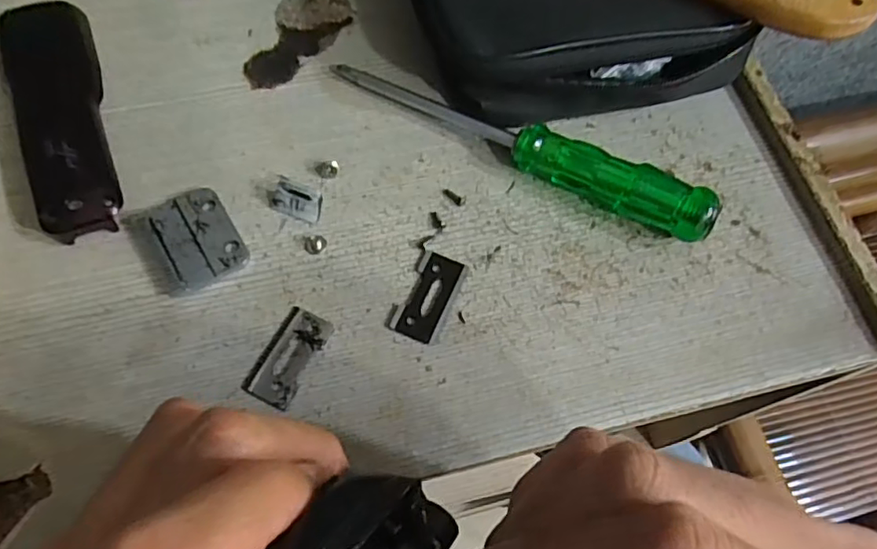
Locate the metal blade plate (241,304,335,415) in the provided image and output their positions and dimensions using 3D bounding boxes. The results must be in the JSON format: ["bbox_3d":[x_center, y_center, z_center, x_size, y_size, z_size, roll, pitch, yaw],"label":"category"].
[{"bbox_3d":[-0.062,0.034,0.250,0.021,0.004,0.040,25,68,9],"label":"metal blade plate"}]

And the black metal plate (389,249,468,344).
[{"bbox_3d":[-0.004,0.009,0.262,0.019,0.004,0.039,24,68,8],"label":"black metal plate"}]

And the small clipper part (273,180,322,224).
[{"bbox_3d":[-0.064,-0.033,0.273,0.023,0.013,0.010,18,67,6],"label":"small clipper part"}]

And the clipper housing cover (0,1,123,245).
[{"bbox_3d":[-0.177,-0.080,0.285,0.038,0.017,0.137,-21,69,-11],"label":"clipper housing cover"}]

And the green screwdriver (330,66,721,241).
[{"bbox_3d":[0.037,-0.062,0.283,0.184,0.024,0.020,27,68,10],"label":"green screwdriver"}]

